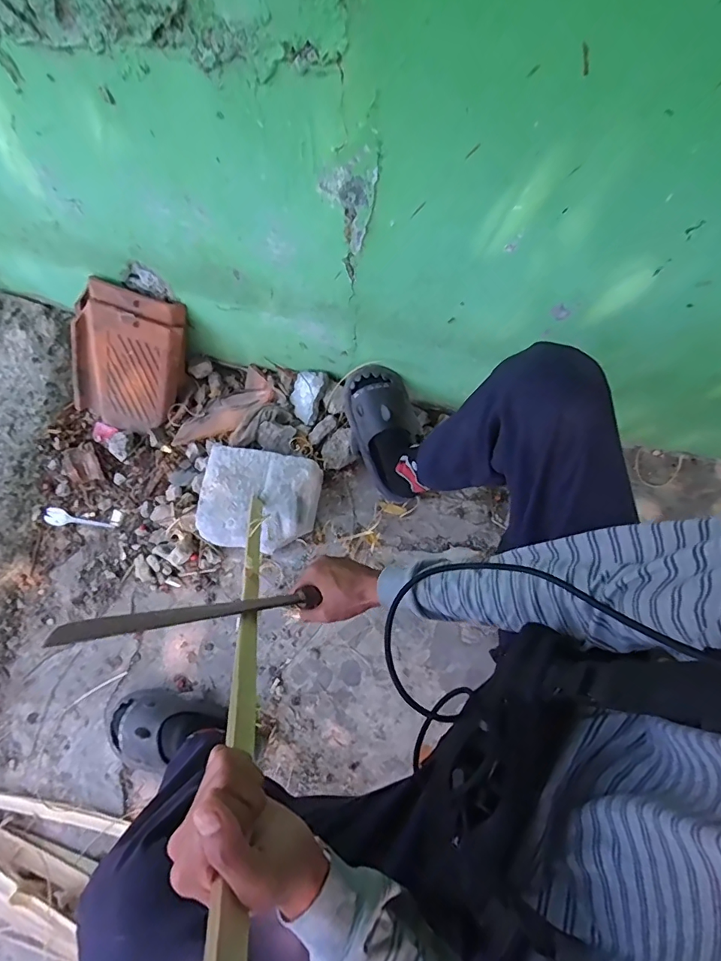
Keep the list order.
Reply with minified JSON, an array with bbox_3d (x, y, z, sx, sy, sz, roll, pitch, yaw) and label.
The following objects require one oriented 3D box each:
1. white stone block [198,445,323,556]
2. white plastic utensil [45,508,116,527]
[{"bbox_3d":[-0.205,0.041,0.948,0.228,0.082,0.195,6,73,2],"label":"white stone block"},{"bbox_3d":[-0.611,0.090,1.006,0.157,0.011,0.037,11,73,4],"label":"white plastic utensil"}]

